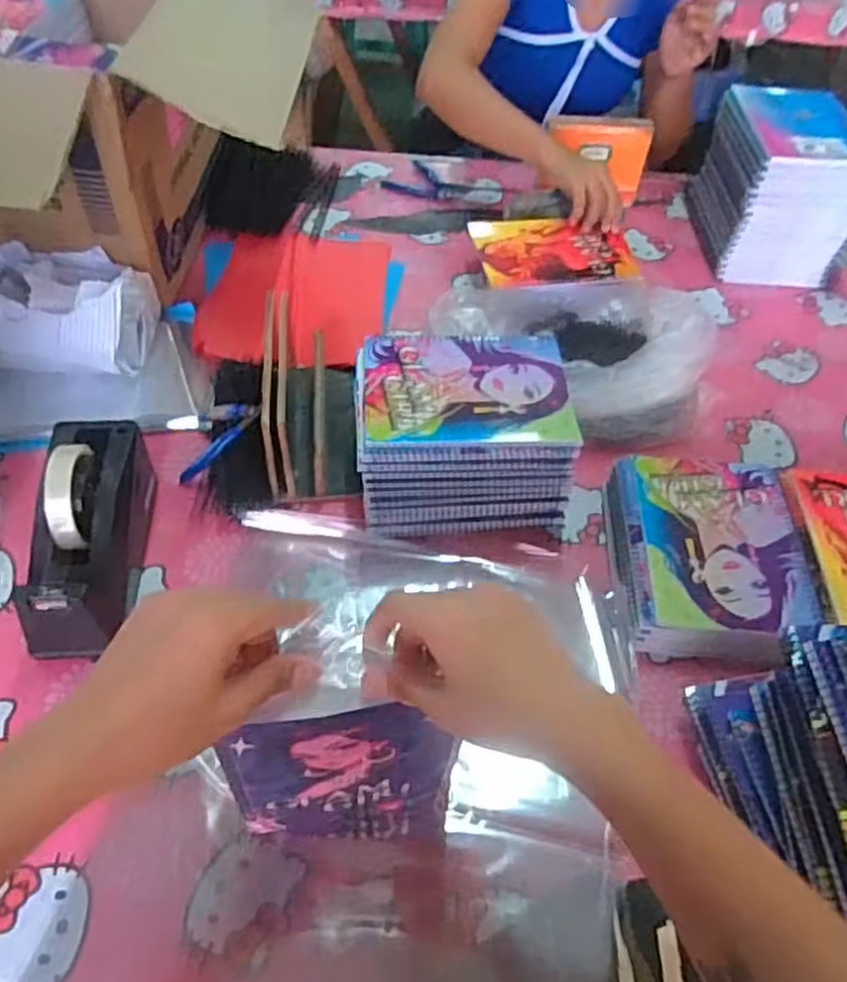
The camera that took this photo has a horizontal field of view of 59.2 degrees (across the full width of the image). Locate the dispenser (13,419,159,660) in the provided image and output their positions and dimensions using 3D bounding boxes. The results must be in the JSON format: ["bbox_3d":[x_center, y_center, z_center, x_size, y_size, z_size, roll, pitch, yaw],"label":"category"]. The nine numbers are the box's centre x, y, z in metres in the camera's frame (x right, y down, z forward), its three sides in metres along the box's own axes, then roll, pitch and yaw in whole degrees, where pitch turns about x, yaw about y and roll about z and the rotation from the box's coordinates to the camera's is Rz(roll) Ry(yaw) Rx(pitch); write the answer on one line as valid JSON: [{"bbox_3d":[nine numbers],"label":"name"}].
[{"bbox_3d":[-0.296,0.038,0.654,0.084,0.117,0.214,-1,51,-5],"label":"dispenser"}]

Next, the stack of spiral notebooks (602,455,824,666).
[{"bbox_3d":[0.269,0.061,0.709,0.166,0.040,0.208,5,51,0],"label":"stack of spiral notebooks"}]

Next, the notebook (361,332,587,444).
[{"bbox_3d":[0.042,-0.099,0.716,0.195,0.008,0.153,-1,51,-5],"label":"notebook"}]

